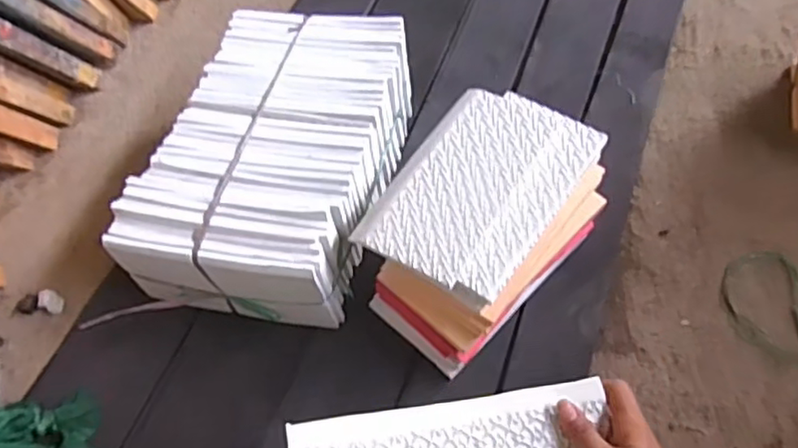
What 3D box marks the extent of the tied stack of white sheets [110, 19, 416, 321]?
[{"bbox_3d":[-0.170,-0.100,0.946,0.301,0.154,0.460,8,57,12],"label":"tied stack of white sheets"}]

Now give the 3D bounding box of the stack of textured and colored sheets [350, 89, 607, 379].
[{"bbox_3d":[0.108,0.000,0.859,0.211,0.166,0.324,35,66,26],"label":"stack of textured and colored sheets"}]

